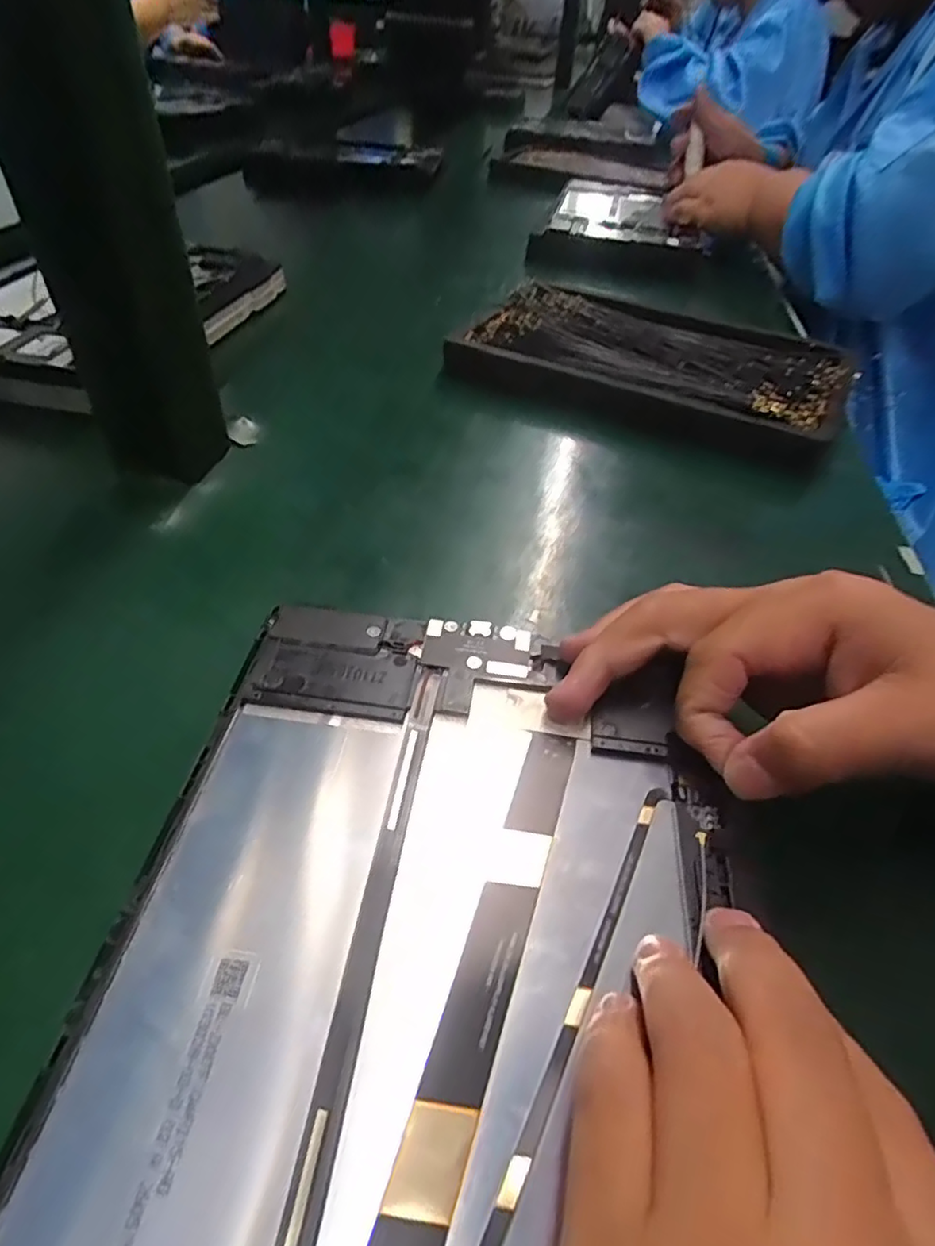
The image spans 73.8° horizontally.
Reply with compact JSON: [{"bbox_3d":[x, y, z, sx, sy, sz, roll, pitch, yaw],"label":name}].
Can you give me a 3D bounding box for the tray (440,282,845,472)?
[{"bbox_3d":[0.124,-0.176,0.421,0.234,0.028,0.165,25,49,18],"label":"tray"}]

